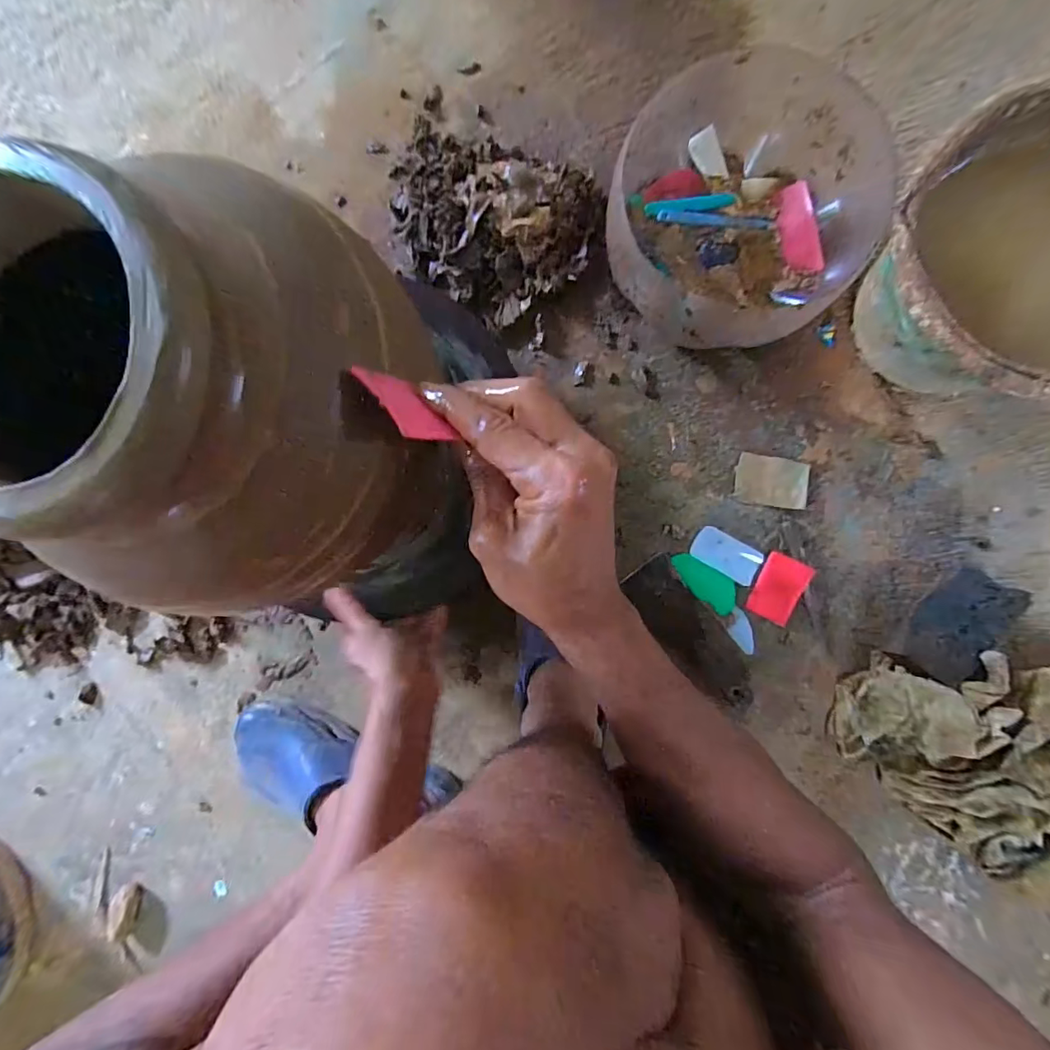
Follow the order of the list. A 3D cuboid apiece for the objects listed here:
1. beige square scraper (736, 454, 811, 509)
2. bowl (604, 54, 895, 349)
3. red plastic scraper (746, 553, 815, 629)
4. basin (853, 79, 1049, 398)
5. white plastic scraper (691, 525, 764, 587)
[{"bbox_3d":[0.278,-0.049,0.568,0.075,0.011,0.054,10,92,3],"label":"beige square scraper"},{"bbox_3d":[0.216,-0.332,0.526,0.261,0.100,0.241,-10,91,3],"label":"bowl"},{"bbox_3d":[0.285,0.072,0.564,0.047,0.008,0.072,26,92,2],"label":"red plastic scraper"},{"bbox_3d":[0.446,-0.231,0.476,0.266,0.178,0.240,-22,88,3],"label":"basin"},{"bbox_3d":[0.228,0.034,0.570,0.076,0.008,0.040,31,92,2],"label":"white plastic scraper"}]

